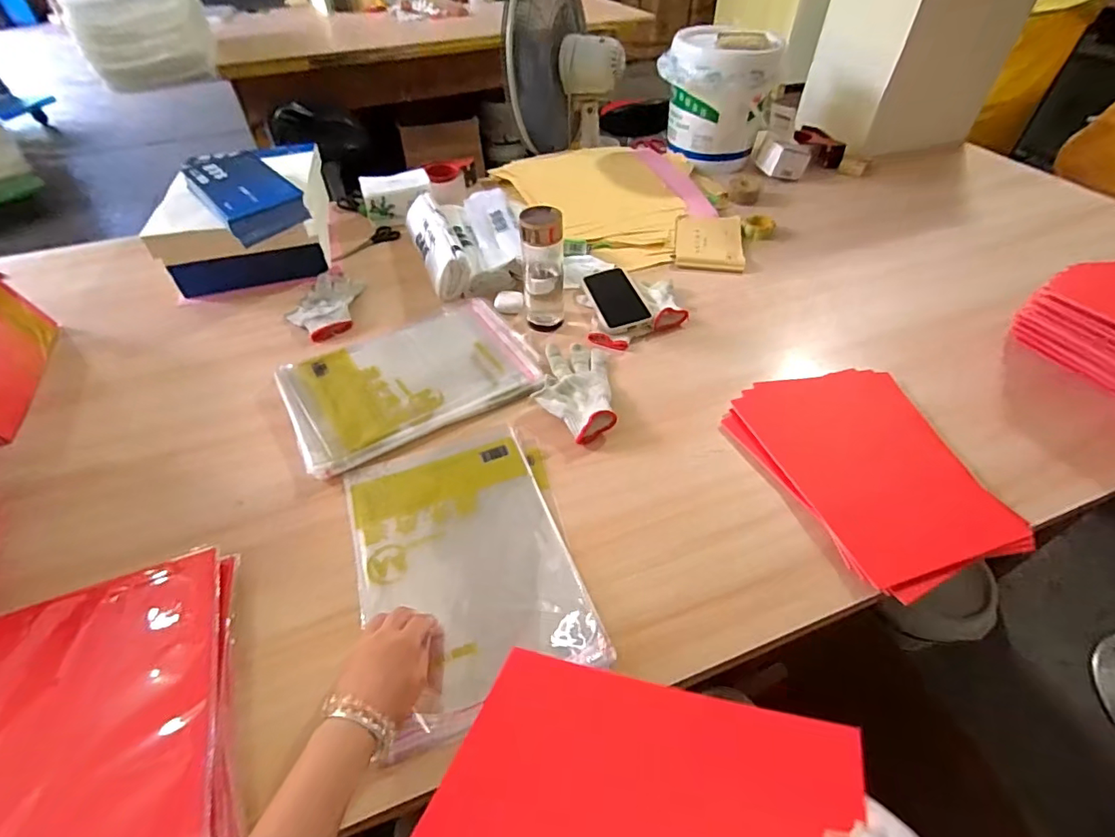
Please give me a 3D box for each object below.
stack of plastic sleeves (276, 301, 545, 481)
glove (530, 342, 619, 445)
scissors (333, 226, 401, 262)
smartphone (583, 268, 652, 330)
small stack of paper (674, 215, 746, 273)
[{"bbox_3d":[-0.220,-0.066,0.777,0.341,0.020,0.247,-24,52,-19],"label":"stack of plastic sleeves"},{"bbox_3d":[0.025,-0.047,0.747,0.105,0.030,0.190,-2,48,-1],"label":"glove"},{"bbox_3d":[-0.402,-0.360,1.070,0.055,0.016,0.158,33,56,27],"label":"scissors"},{"bbox_3d":[0.100,-0.213,0.900,0.077,0.012,0.161,-13,48,-6],"label":"smartphone"},{"bbox_3d":[0.309,-0.361,1.050,0.133,0.008,0.198,7,48,7],"label":"small stack of paper"}]

